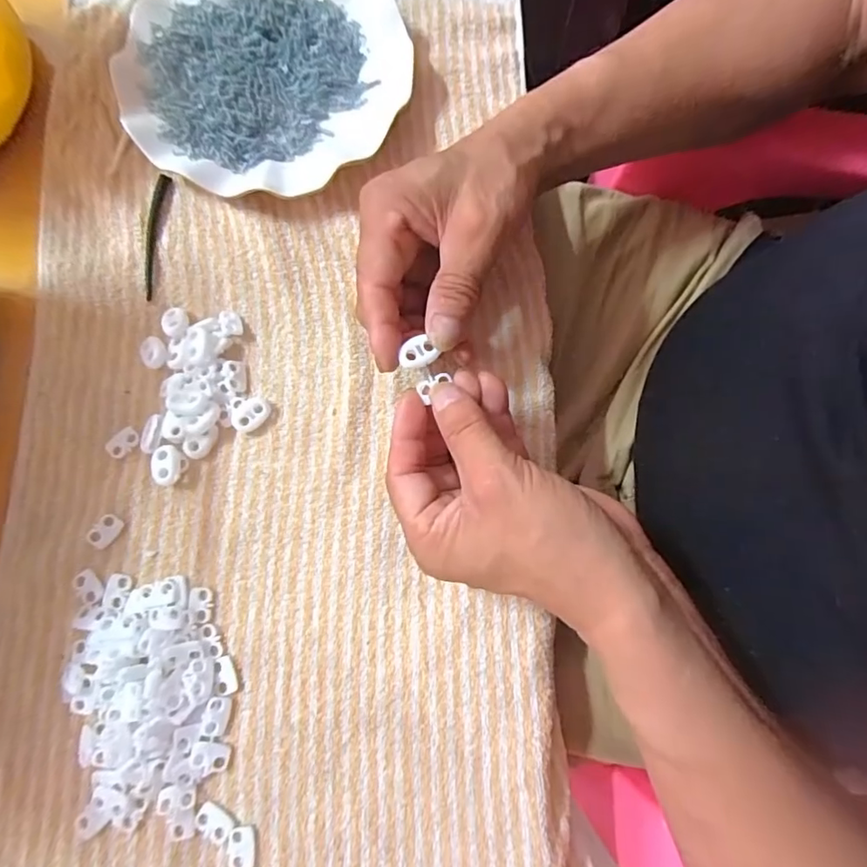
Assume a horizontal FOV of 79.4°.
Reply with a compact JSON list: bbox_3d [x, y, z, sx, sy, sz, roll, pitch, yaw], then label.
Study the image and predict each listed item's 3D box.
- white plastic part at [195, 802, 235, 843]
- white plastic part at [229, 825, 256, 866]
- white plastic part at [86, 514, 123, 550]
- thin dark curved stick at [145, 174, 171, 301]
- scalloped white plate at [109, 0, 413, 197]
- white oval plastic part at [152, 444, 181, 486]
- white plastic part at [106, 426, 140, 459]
[{"bbox_3d":[-0.107,0.190,0.253,0.019,0.004,0.012,32,79,7],"label":"white plastic part"},{"bbox_3d":[-0.093,0.201,0.252,0.012,0.004,0.019,-6,77,-1],"label":"white plastic part"},{"bbox_3d":[-0.178,0.053,0.283,0.013,0.004,0.018,40,80,9],"label":"white plastic part"},{"bbox_3d":[-0.175,-0.124,0.325,0.010,0.004,0.086,2,77,1],"label":"thin dark curved stick"},{"bbox_3d":[-0.110,-0.239,0.342,0.180,0.023,0.171,0,77,0],"label":"scalloped white plate"},{"bbox_3d":[-0.148,0.017,0.287,0.014,0.005,0.022,-4,75,-18],"label":"white oval plastic part"},{"bbox_3d":[-0.176,0.005,0.295,0.019,0.004,0.012,-43,80,-9],"label":"white plastic part"}]

